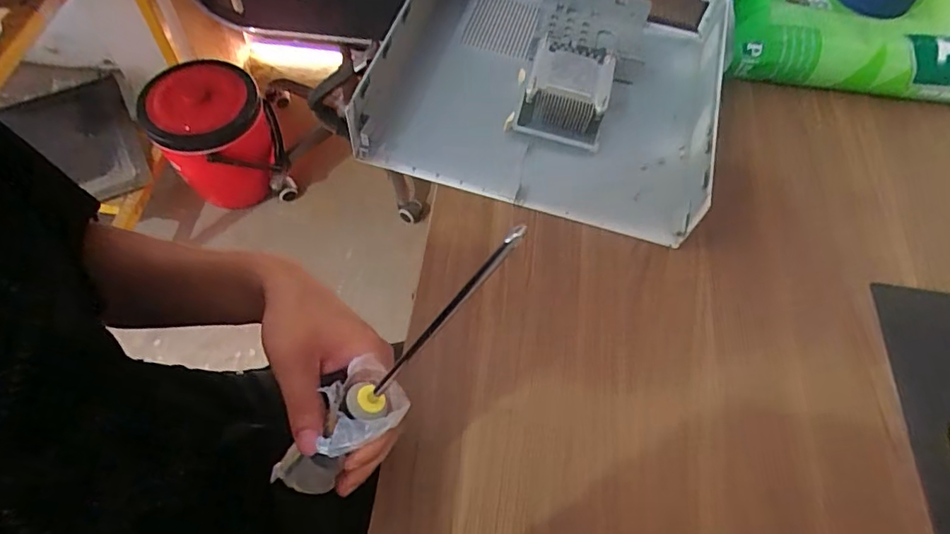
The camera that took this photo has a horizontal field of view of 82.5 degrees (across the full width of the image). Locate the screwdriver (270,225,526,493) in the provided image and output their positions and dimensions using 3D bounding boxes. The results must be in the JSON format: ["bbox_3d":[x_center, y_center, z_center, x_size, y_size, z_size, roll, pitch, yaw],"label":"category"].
[{"bbox_3d":[-0.047,0.064,0.287,0.031,0.253,0.033,-3,53,-46],"label":"screwdriver"}]

